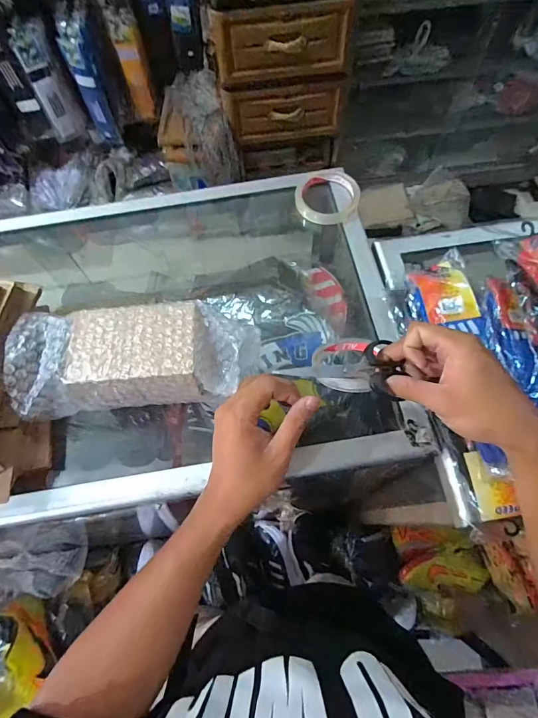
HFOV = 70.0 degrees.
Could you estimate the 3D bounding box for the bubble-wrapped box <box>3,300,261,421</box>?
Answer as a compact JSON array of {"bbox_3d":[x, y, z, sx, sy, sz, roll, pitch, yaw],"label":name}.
[{"bbox_3d":[-0.139,-0.005,0.399,0.249,0.062,0.094,-5,65,0],"label":"bubble-wrapped box"}]

